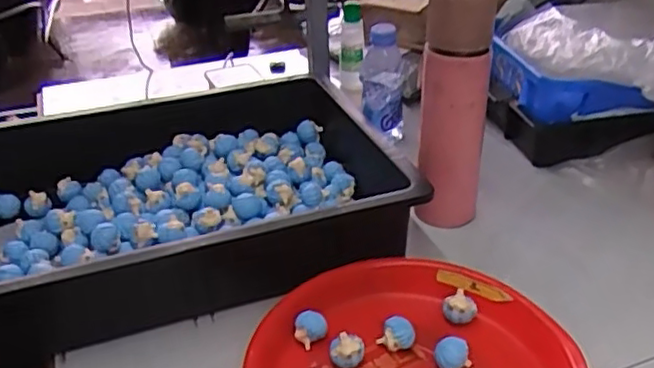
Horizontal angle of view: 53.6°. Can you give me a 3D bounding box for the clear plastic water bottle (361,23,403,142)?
[{"bbox_3d":[0.071,-0.127,0.825,0.054,0.141,0.049,-1,31,2],"label":"clear plastic water bottle"}]

